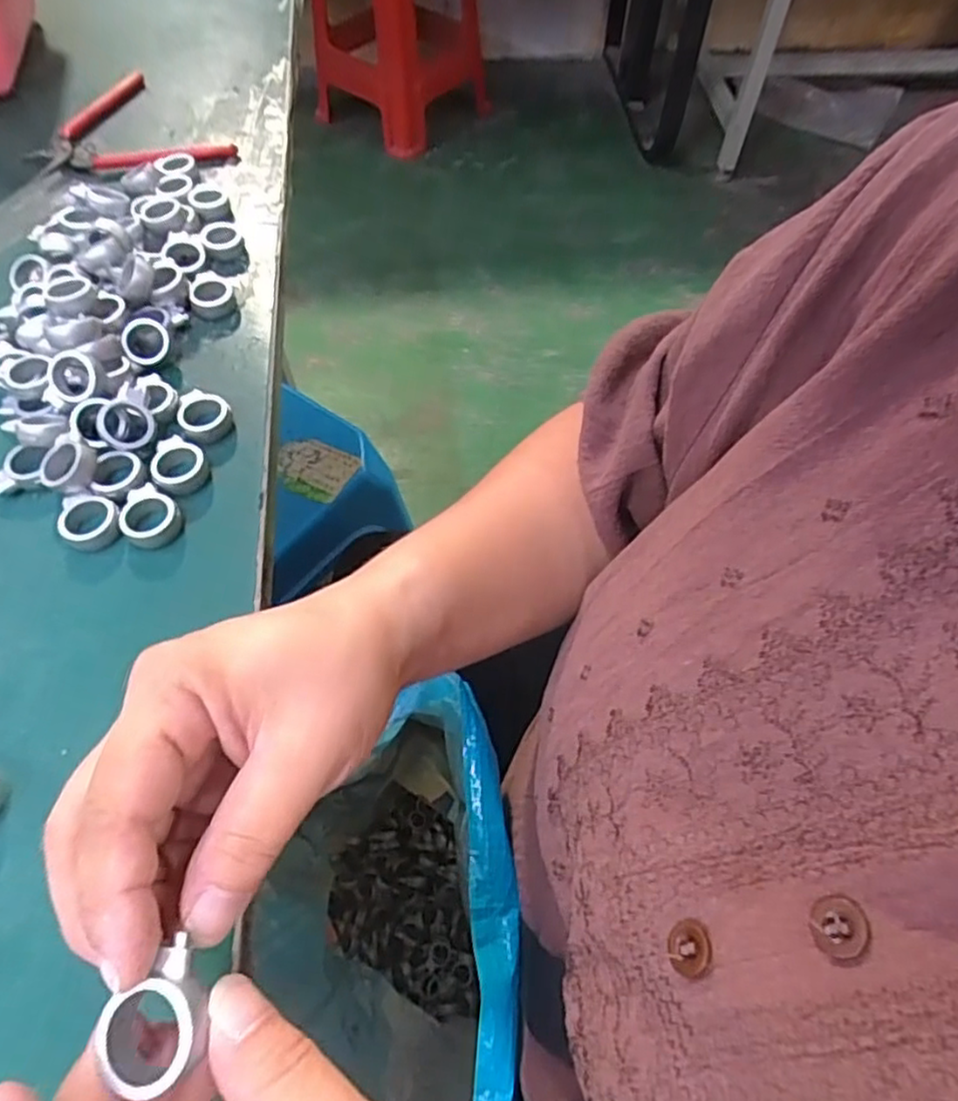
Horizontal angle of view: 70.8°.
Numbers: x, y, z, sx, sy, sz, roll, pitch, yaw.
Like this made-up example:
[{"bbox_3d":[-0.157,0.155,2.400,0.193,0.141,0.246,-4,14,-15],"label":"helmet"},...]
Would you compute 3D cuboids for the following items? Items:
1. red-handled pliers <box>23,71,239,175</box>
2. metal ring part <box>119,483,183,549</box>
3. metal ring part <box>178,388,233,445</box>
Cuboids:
[{"bbox_3d":[-0.262,-0.299,0.489,0.115,0.010,0.134,-40,66,-21],"label":"red-handled pliers"},{"bbox_3d":[-0.156,-0.017,0.319,0.026,0.008,0.032,-31,63,-18],"label":"metal ring part"},{"bbox_3d":[-0.143,-0.070,0.351,0.026,0.009,0.029,-40,67,-22],"label":"metal ring part"}]

